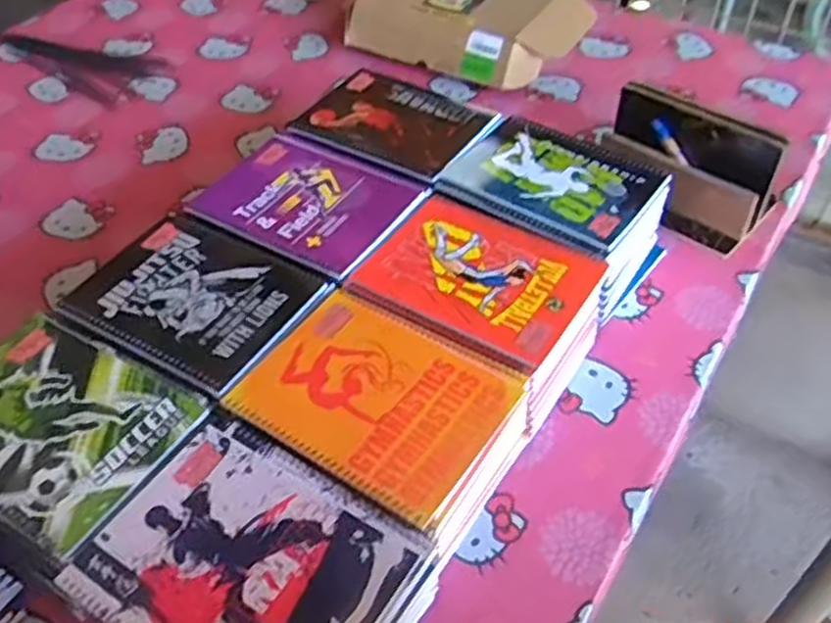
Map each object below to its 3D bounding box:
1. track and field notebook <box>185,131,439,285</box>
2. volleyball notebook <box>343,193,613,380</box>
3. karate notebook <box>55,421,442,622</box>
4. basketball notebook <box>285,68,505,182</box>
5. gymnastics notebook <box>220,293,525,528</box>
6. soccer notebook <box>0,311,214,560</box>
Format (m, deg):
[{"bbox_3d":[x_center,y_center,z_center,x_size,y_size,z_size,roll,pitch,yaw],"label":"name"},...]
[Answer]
[{"bbox_3d":[-0.113,-0.121,0.787,0.202,0.009,0.164,23,52,22],"label":"track and field notebook"},{"bbox_3d":[0.060,-0.037,0.715,0.205,0.019,0.169,25,53,23],"label":"volleyball notebook"},{"bbox_3d":[-0.110,0.173,0.515,0.212,0.008,0.173,23,53,22],"label":"karate notebook"},{"bbox_3d":[-0.020,-0.223,0.871,0.212,0.015,0.138,26,53,24],"label":"basketball notebook"},{"bbox_3d":[-0.030,0.062,0.617,0.195,0.010,0.160,26,54,24],"label":"gymnastics notebook"},{"bbox_3d":[-0.287,0.085,0.604,0.206,0.007,0.150,23,52,22],"label":"soccer notebook"}]

